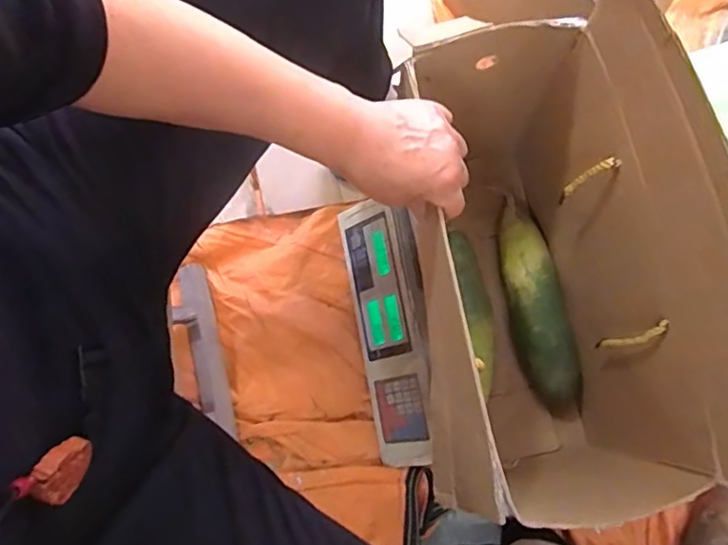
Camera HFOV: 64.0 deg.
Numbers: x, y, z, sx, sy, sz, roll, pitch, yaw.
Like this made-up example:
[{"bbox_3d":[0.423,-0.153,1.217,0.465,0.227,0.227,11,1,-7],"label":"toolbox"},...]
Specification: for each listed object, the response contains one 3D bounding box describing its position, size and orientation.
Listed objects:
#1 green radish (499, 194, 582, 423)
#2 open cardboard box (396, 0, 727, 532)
[{"bbox_3d":[0.184,0.041,0.642,0.055,0.051,0.241,-10,78,-3],"label":"green radish"},{"bbox_3d":[0.148,0.005,0.506,0.186,0.347,0.378,-3,78,-1],"label":"open cardboard box"}]

